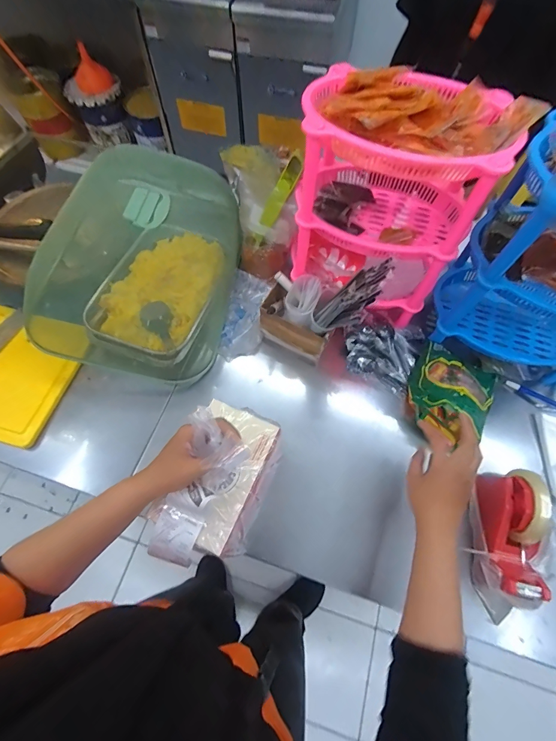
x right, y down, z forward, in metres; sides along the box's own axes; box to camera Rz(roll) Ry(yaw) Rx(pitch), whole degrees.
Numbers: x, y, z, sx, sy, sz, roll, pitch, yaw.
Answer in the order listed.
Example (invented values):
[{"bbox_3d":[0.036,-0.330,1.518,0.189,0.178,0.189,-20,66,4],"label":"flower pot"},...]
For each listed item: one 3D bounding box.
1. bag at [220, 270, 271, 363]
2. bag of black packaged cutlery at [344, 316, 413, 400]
[{"bbox_3d":[-0.060,-0.108,0.678,0.085,0.037,0.180,9,78,3],"label":"bag"},{"bbox_3d":[0.193,-0.030,0.655,0.136,0.058,0.099,24,67,10],"label":"bag of black packaged cutlery"}]

